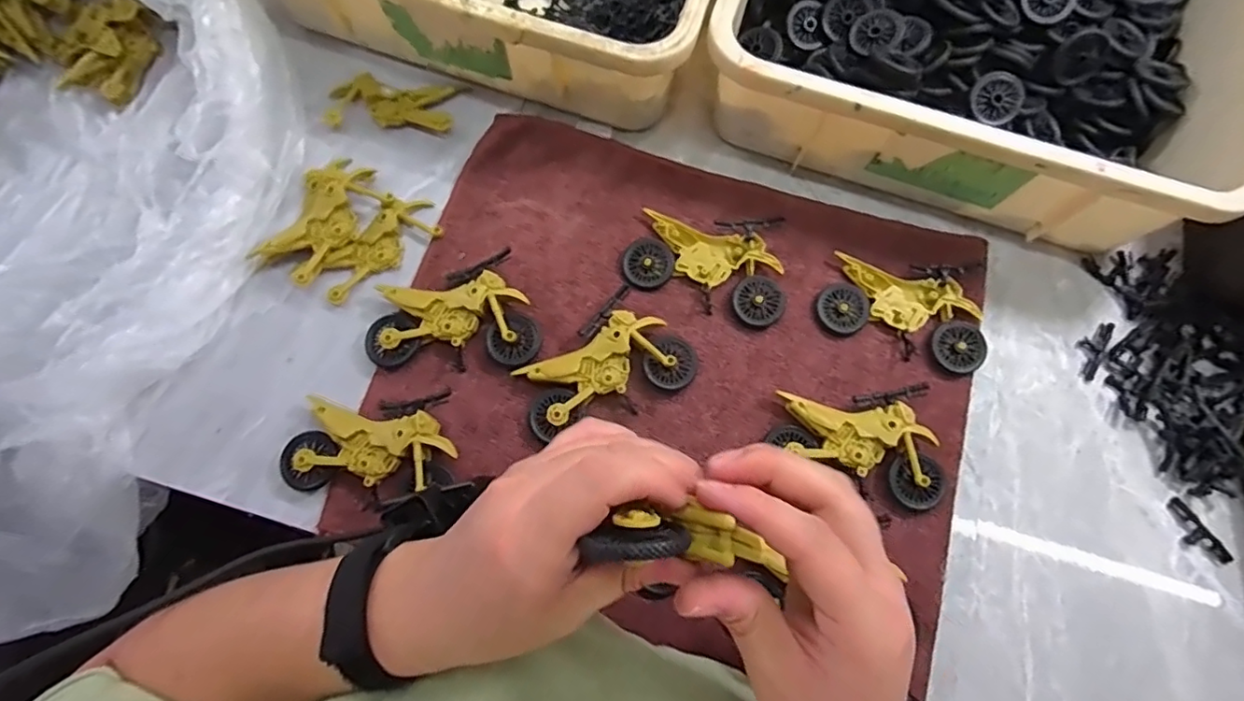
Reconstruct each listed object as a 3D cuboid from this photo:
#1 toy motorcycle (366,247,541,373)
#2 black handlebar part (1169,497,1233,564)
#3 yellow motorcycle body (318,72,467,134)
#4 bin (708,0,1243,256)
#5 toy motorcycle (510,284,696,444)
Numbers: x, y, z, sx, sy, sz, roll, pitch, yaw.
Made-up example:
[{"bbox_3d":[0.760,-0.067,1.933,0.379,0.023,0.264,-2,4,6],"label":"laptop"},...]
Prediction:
[{"bbox_3d":[-0.121,-0.019,0.396,0.113,0.021,0.078,-14,75,-5],"label":"toy motorcycle"},{"bbox_3d":[0.390,0.124,0.384,0.018,0.005,0.050,-34,78,-9],"label":"black handlebar part"},{"bbox_3d":[-0.179,-0.195,0.449,0.102,0.015,0.043,-1,75,-1],"label":"yellow motorcycle body"},{"bbox_3d":[0.297,-0.351,0.455,0.355,0.089,0.510,18,75,4],"label":"bin"},{"bbox_3d":[-0.013,0.017,0.386,0.112,0.019,0.075,-39,79,-10],"label":"toy motorcycle"}]

